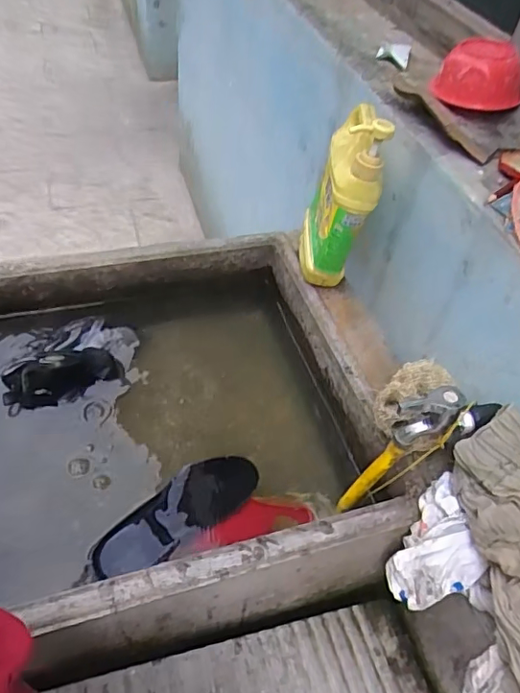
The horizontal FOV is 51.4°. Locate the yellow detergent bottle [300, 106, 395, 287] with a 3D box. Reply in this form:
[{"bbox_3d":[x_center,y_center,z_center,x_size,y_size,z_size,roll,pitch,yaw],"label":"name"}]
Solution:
[{"bbox_3d":[0.105,-0.198,0.731,0.077,0.248,0.140,6,47,-3],"label":"yellow detergent bottle"}]

